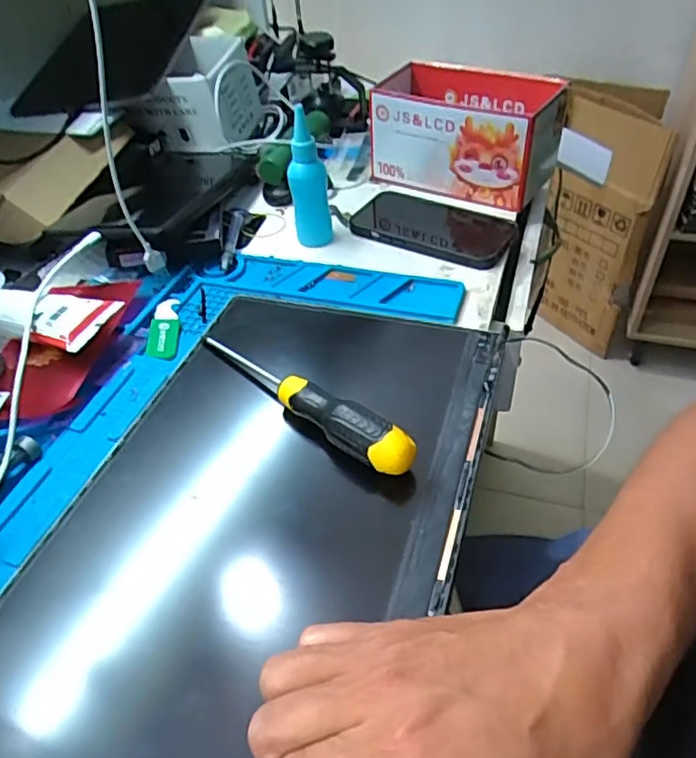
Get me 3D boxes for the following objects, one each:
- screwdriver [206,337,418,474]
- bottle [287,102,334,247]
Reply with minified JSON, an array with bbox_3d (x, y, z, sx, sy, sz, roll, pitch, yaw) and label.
[{"bbox_3d":[-0.027,0.013,0.386,0.160,0.024,0.023,29,53,31],"label":"screwdriver"},{"bbox_3d":[-0.035,-0.178,0.544,0.034,0.113,0.028,-7,43,-2],"label":"bottle"}]

